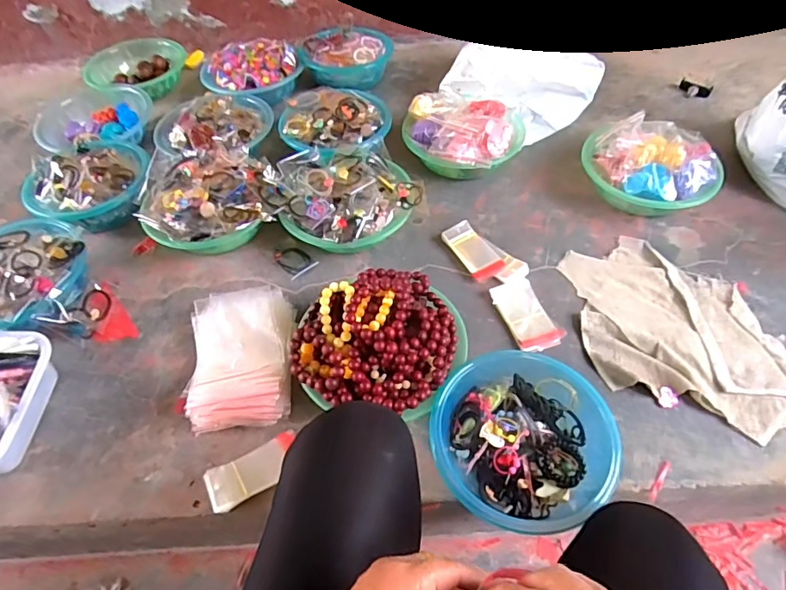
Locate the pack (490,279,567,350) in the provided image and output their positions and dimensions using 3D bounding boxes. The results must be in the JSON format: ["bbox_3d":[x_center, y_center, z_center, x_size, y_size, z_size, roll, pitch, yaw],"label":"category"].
[{"bbox_3d":[0.212,0.033,0.788,0.073,0.020,0.130,-19,54,-11],"label":"pack"}]

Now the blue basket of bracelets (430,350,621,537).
[{"bbox_3d":[0.160,0.181,0.637,0.214,0.068,0.230,-1,53,2],"label":"blue basket of bracelets"}]

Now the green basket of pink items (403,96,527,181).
[{"bbox_3d":[0.133,-0.309,0.988,0.236,0.099,0.183,14,55,13],"label":"green basket of pink items"}]

